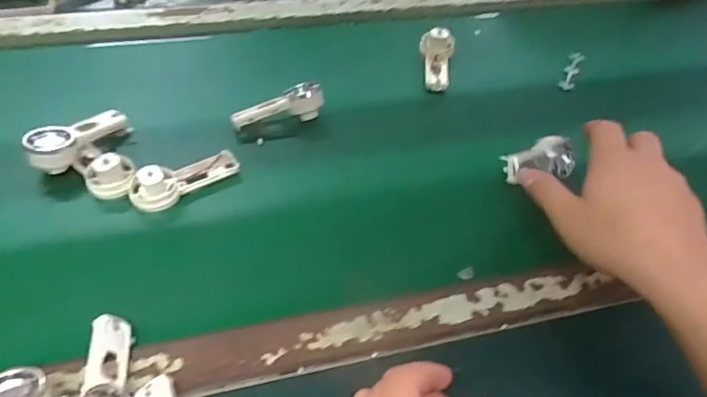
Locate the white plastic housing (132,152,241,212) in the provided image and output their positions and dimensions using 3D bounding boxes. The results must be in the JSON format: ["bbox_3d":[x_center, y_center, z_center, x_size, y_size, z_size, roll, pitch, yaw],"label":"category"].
[{"bbox_3d":[-0.147,-0.019,0.466,0.095,0.031,0.032,-27,57,-26],"label":"white plastic housing"}]

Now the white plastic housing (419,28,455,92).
[{"bbox_3d":[0.097,-0.157,0.607,0.039,0.022,0.085,5,63,-2],"label":"white plastic housing"}]

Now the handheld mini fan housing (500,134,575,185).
[{"bbox_3d":[0.165,-0.036,0.480,0.089,0.023,0.037,-15,52,-32],"label":"handheld mini fan housing"}]

